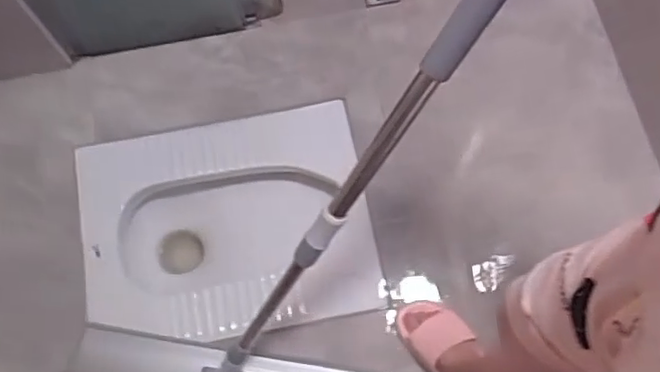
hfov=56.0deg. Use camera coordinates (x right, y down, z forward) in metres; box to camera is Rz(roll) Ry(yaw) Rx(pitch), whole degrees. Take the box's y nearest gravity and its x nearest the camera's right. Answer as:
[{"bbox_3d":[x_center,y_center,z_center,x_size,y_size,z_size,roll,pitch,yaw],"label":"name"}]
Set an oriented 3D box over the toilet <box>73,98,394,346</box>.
[{"bbox_3d":[-0.213,0.102,1.337,0.582,0.250,0.448,-11,72,-3],"label":"toilet"}]

